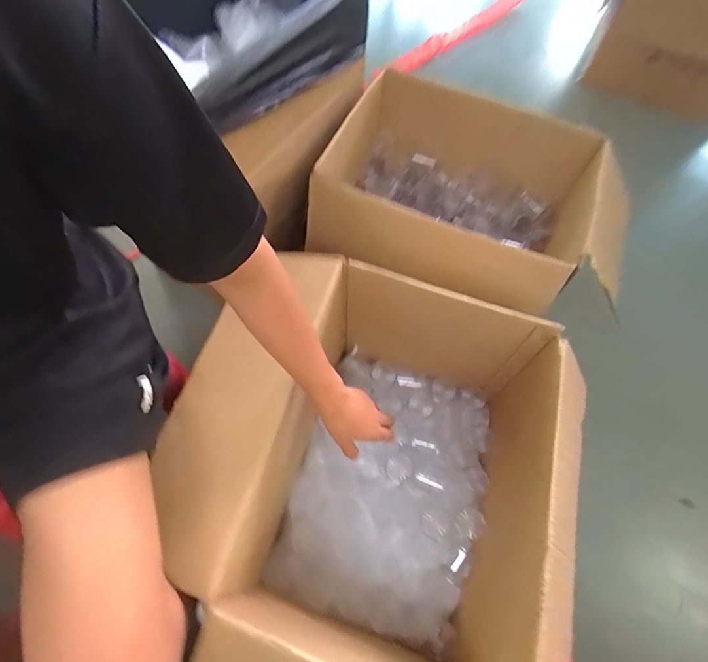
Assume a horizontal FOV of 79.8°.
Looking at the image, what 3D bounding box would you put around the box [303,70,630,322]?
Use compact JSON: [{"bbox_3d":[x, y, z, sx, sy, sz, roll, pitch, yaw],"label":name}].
[{"bbox_3d":[0.229,-0.259,0.888,0.547,0.266,0.450,23,64,8],"label":"box"}]

